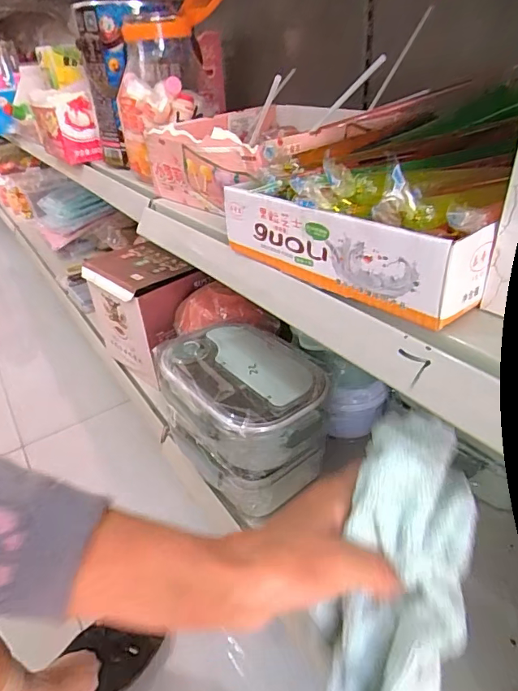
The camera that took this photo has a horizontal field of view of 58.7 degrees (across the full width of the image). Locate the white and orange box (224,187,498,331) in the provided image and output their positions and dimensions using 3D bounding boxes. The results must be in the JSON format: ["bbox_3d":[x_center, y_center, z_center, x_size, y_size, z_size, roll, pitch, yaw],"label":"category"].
[{"bbox_3d":[0.046,-0.066,0.290,0.036,0.048,0.178,-29,41,-30],"label":"white and orange box"}]

